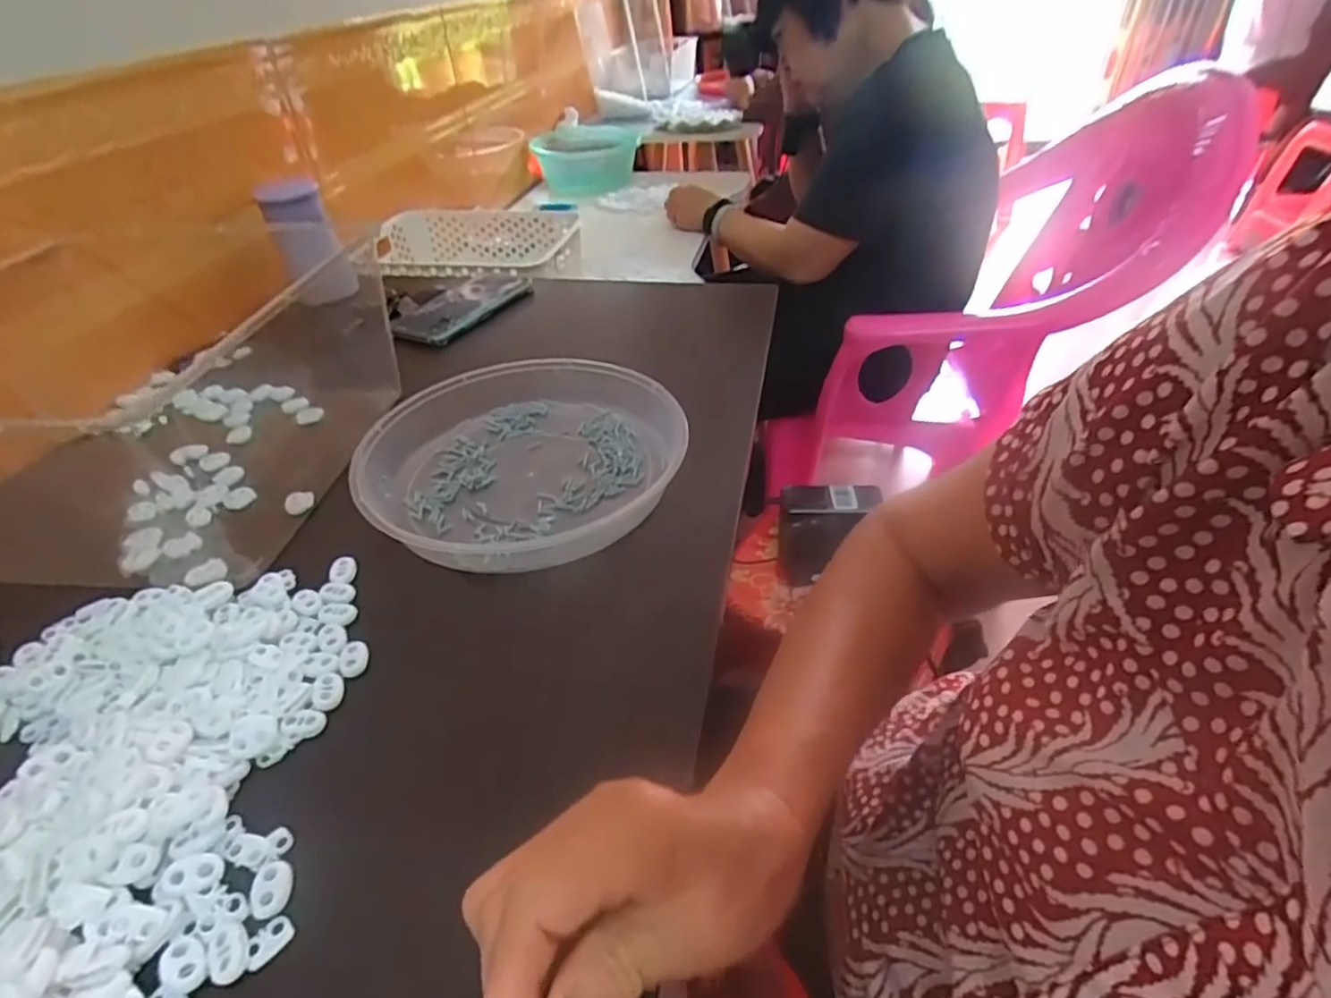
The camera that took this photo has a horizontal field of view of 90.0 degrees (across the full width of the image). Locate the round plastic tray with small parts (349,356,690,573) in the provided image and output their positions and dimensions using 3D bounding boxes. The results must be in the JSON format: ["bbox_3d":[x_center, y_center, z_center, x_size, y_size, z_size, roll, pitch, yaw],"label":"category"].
[{"bbox_3d":[-0.103,-0.034,0.492,0.223,0.036,0.231,-3,39,2],"label":"round plastic tray with small parts"}]

